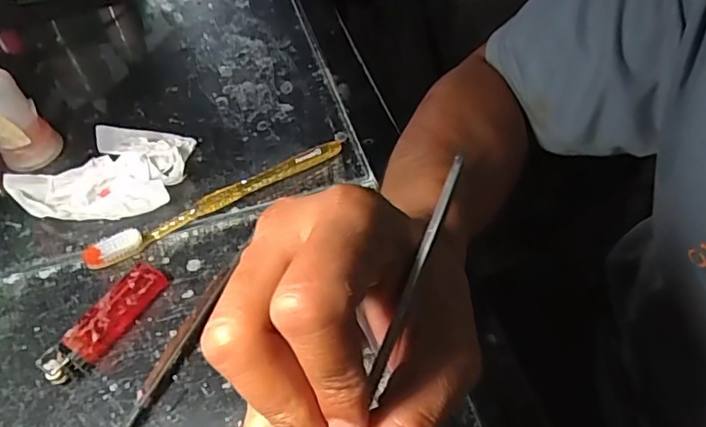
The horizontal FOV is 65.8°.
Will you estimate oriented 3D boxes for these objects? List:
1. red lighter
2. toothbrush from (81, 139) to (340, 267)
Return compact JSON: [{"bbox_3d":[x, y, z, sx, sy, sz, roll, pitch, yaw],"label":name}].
[{"bbox_3d":[-0.147,0.065,0.327,0.022,0.015,0.081,26,58,23],"label":"red lighter"},{"bbox_3d":[-0.091,-0.011,0.378,0.186,0.021,0.013,-28,54,-17],"label":"toothbrush"}]

